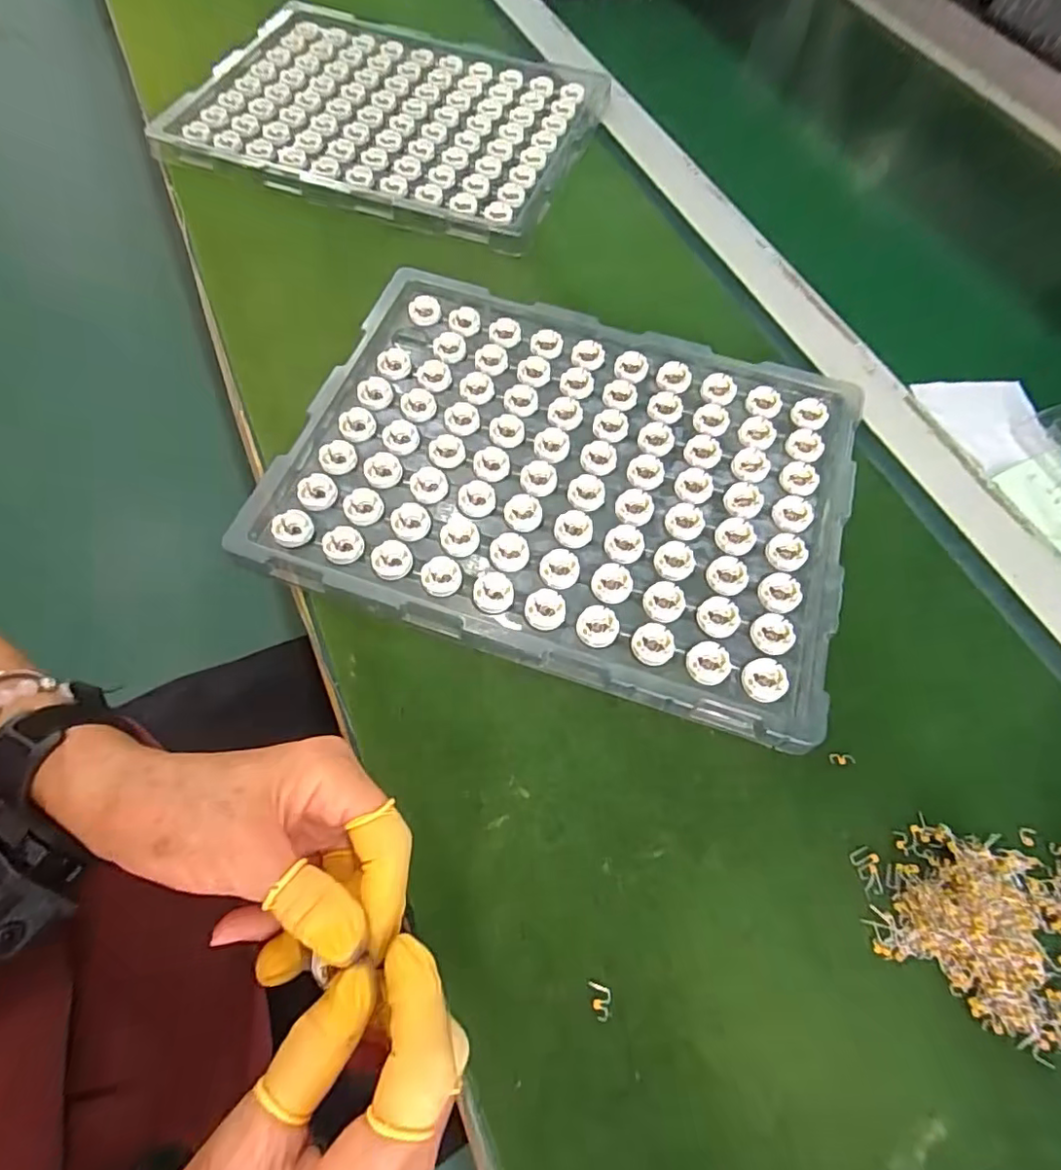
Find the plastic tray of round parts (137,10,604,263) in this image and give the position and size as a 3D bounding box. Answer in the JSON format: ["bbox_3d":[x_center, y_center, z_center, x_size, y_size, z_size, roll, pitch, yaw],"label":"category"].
[{"bbox_3d":[-0.128,-0.439,0.521,0.355,0.012,0.258,19,66,5],"label":"plastic tray of round parts"}]

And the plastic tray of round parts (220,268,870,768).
[{"bbox_3d":[0.023,-0.074,0.363,0.341,0.017,0.251,18,66,5],"label":"plastic tray of round parts"}]

